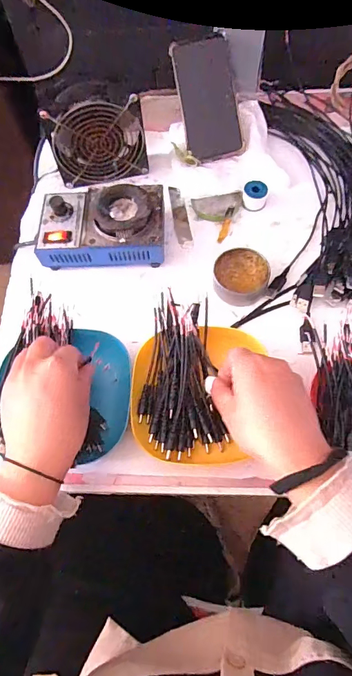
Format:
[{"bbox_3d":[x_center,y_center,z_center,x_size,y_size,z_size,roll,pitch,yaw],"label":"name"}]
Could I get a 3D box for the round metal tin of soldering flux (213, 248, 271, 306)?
[{"bbox_3d":[0.076,-0.070,0.475,0.061,0.025,0.061,-1,66,3],"label":"round metal tin of soldering flux"}]

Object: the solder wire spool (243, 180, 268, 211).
[{"bbox_3d":[0.102,-0.183,0.525,0.030,0.026,0.025,9,67,7],"label":"solder wire spool"}]

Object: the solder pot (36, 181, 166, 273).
[{"bbox_3d":[-0.088,-0.133,0.496,0.151,0.059,0.097,-5,66,2],"label":"solder pot"}]

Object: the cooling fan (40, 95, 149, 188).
[{"bbox_3d":[-0.098,-0.249,0.522,0.117,0.100,0.033,-17,66,-4],"label":"cooling fan"}]

